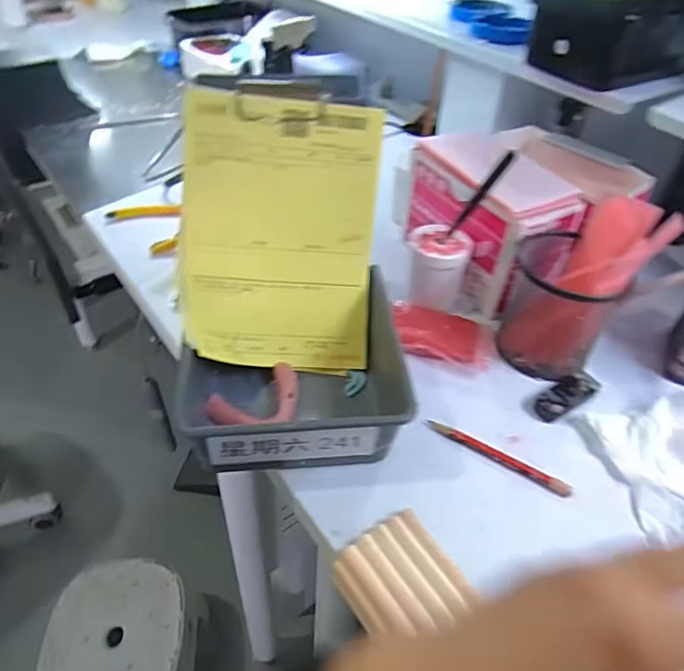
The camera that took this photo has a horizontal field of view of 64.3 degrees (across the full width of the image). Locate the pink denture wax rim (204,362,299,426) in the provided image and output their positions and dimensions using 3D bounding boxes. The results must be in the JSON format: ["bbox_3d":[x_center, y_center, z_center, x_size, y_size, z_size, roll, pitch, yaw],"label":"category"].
[{"bbox_3d":[-0.068,0.047,0.424,0.069,0.018,0.051,-4,43,-8],"label":"pink denture wax rim"}]

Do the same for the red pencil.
[{"bbox_3d":[0.116,0.091,0.407,0.110,0.007,0.012,23,46,20],"label":"red pencil"}]

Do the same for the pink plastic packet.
[{"bbox_3d":[0.090,0.000,0.487,0.089,0.019,0.063,7,43,4],"label":"pink plastic packet"}]

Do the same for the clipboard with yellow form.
[{"bbox_3d":[-0.047,-0.081,0.426,0.147,0.213,0.032,1,12,-10],"label":"clipboard with yellow form"}]

